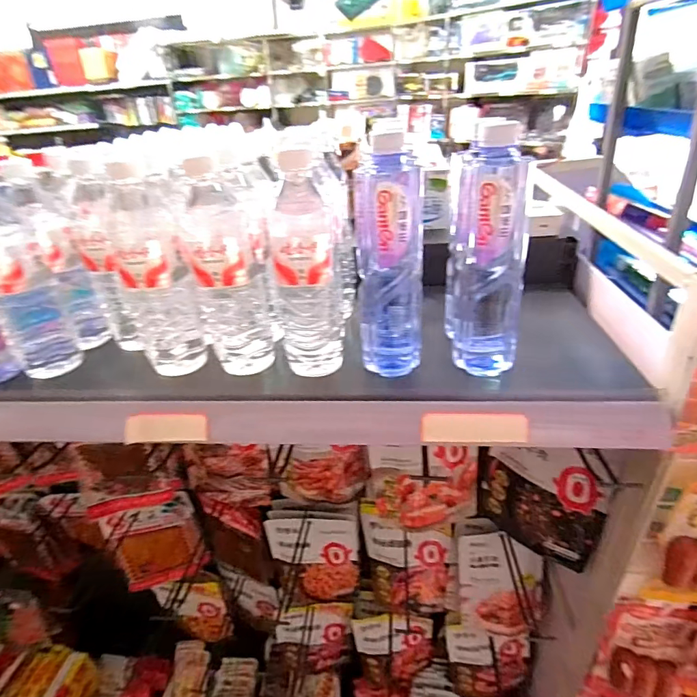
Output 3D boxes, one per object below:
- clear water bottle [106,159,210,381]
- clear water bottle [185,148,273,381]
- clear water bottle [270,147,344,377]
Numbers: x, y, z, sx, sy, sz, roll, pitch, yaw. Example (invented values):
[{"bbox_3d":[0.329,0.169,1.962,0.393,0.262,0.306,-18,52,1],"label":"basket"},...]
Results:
[{"bbox_3d":[-0.206,-0.072,0.463,0.064,0.220,0.062,-20,35,-23],"label":"clear water bottle"},{"bbox_3d":[-0.127,-0.074,0.453,0.065,0.216,0.061,-14,33,-15],"label":"clear water bottle"},{"bbox_3d":[-0.045,-0.077,0.447,0.063,0.221,0.065,-9,32,-6],"label":"clear water bottle"}]

